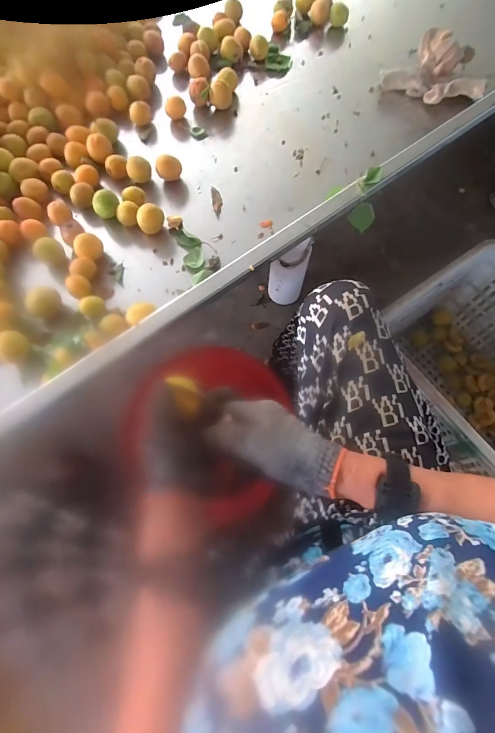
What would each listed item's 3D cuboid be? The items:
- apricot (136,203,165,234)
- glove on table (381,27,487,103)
[{"bbox_3d":[-0.152,-0.233,0.552,0.042,0.033,0.034,-21,68,-5],"label":"apricot"},{"bbox_3d":[0.349,-0.545,0.650,0.163,0.077,0.121,-2,67,3],"label":"glove on table"}]

